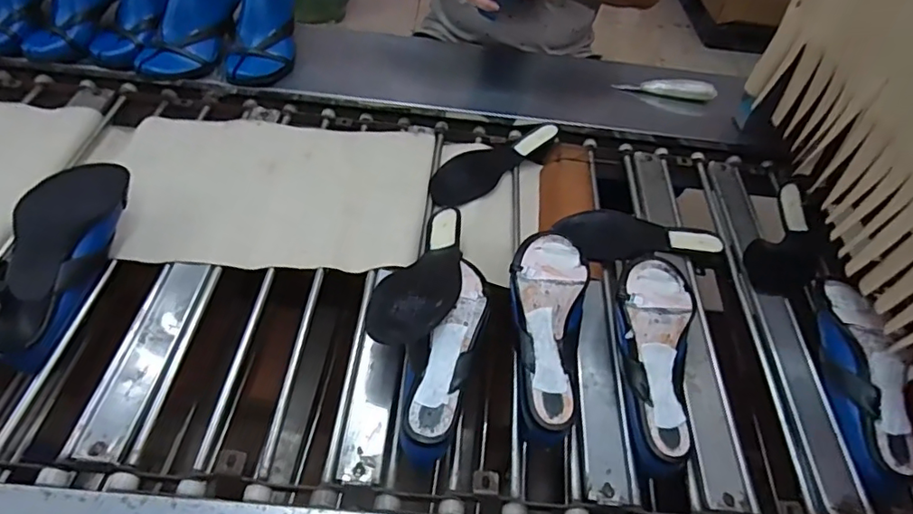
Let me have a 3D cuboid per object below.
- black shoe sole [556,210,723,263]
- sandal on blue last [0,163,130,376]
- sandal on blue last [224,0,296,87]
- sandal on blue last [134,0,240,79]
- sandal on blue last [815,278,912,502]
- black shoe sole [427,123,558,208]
[{"bbox_3d":[0.267,-0.033,0.817,0.239,0.014,0.084,7,48,-4],"label":"black shoe sole"},{"bbox_3d":[-0.464,-0.002,0.643,0.084,0.075,0.261,6,65,-1],"label":"sandal on blue last"},{"bbox_3d":[-0.323,-0.410,0.941,0.094,0.168,0.237,13,47,6],"label":"sandal on blue last"},{"bbox_3d":[-0.430,-0.403,0.933,0.076,0.094,0.249,23,87,15],"label":"sandal on blue last"},{"bbox_3d":[0.502,0.146,0.669,0.077,0.067,0.265,4,65,-2],"label":"sandal on blue last"},{"bbox_3d":[0.054,-0.162,0.892,0.252,0.030,0.081,-34,61,-32],"label":"black shoe sole"}]

